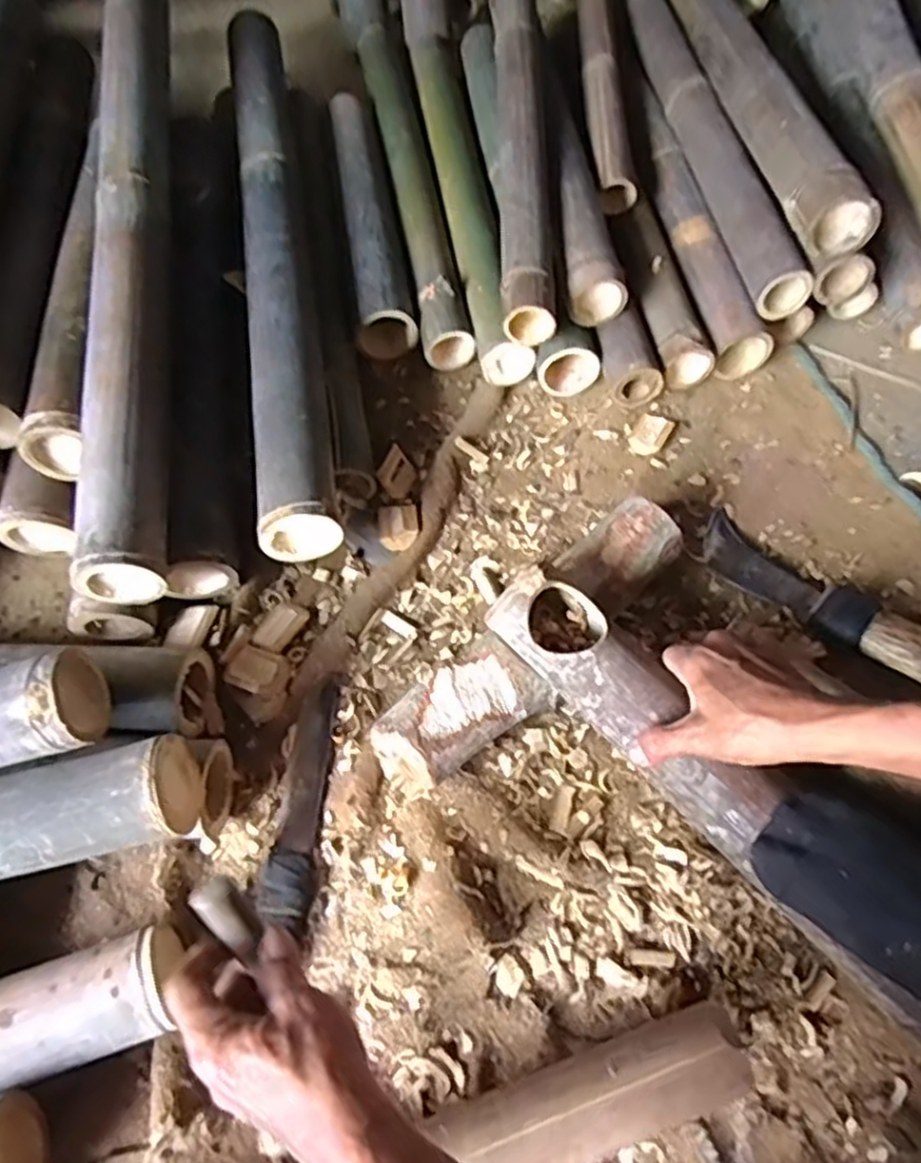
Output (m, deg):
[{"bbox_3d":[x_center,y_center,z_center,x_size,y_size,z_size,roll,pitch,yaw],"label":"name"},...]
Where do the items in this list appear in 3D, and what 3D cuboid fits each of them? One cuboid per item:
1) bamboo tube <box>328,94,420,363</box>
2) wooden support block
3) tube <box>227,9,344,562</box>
[{"bbox_3d":[-0.111,-0.457,0.938,0.074,0.070,0.413,-8,61,-3],"label":"bamboo tube"},{"bbox_3d":[0.070,0.058,0.665,0.333,0.079,0.081,-39,68,-18],"label":"wooden support block"},{"bbox_3d":[-0.216,-0.402,0.854,0.084,0.067,0.838,-9,62,-4],"label":"tube"}]

